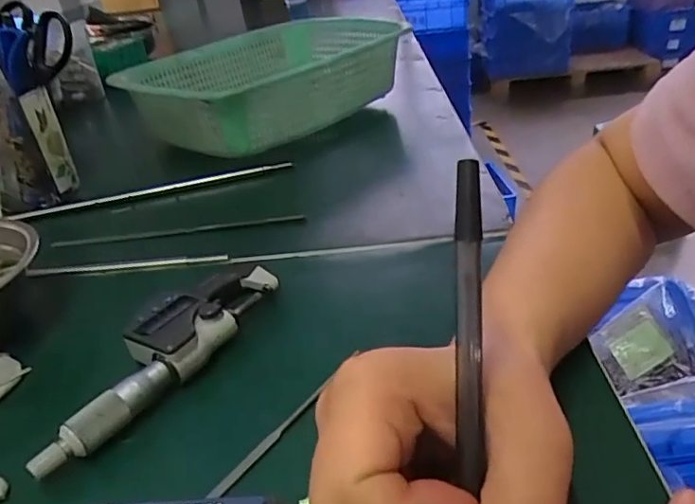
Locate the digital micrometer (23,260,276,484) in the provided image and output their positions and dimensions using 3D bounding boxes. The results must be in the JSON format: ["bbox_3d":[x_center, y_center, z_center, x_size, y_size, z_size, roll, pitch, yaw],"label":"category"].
[{"bbox_3d":[-0.094,0.052,0.289,0.044,0.030,0.148,11,34,28],"label":"digital micrometer"}]

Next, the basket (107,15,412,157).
[{"bbox_3d":[-0.087,-0.188,0.616,0.196,0.078,0.294,22,41,40],"label":"basket"}]

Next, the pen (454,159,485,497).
[{"bbox_3d":[0.037,0.048,0.171,0.008,0.151,0.006,-1,0,5],"label":"pen"}]

